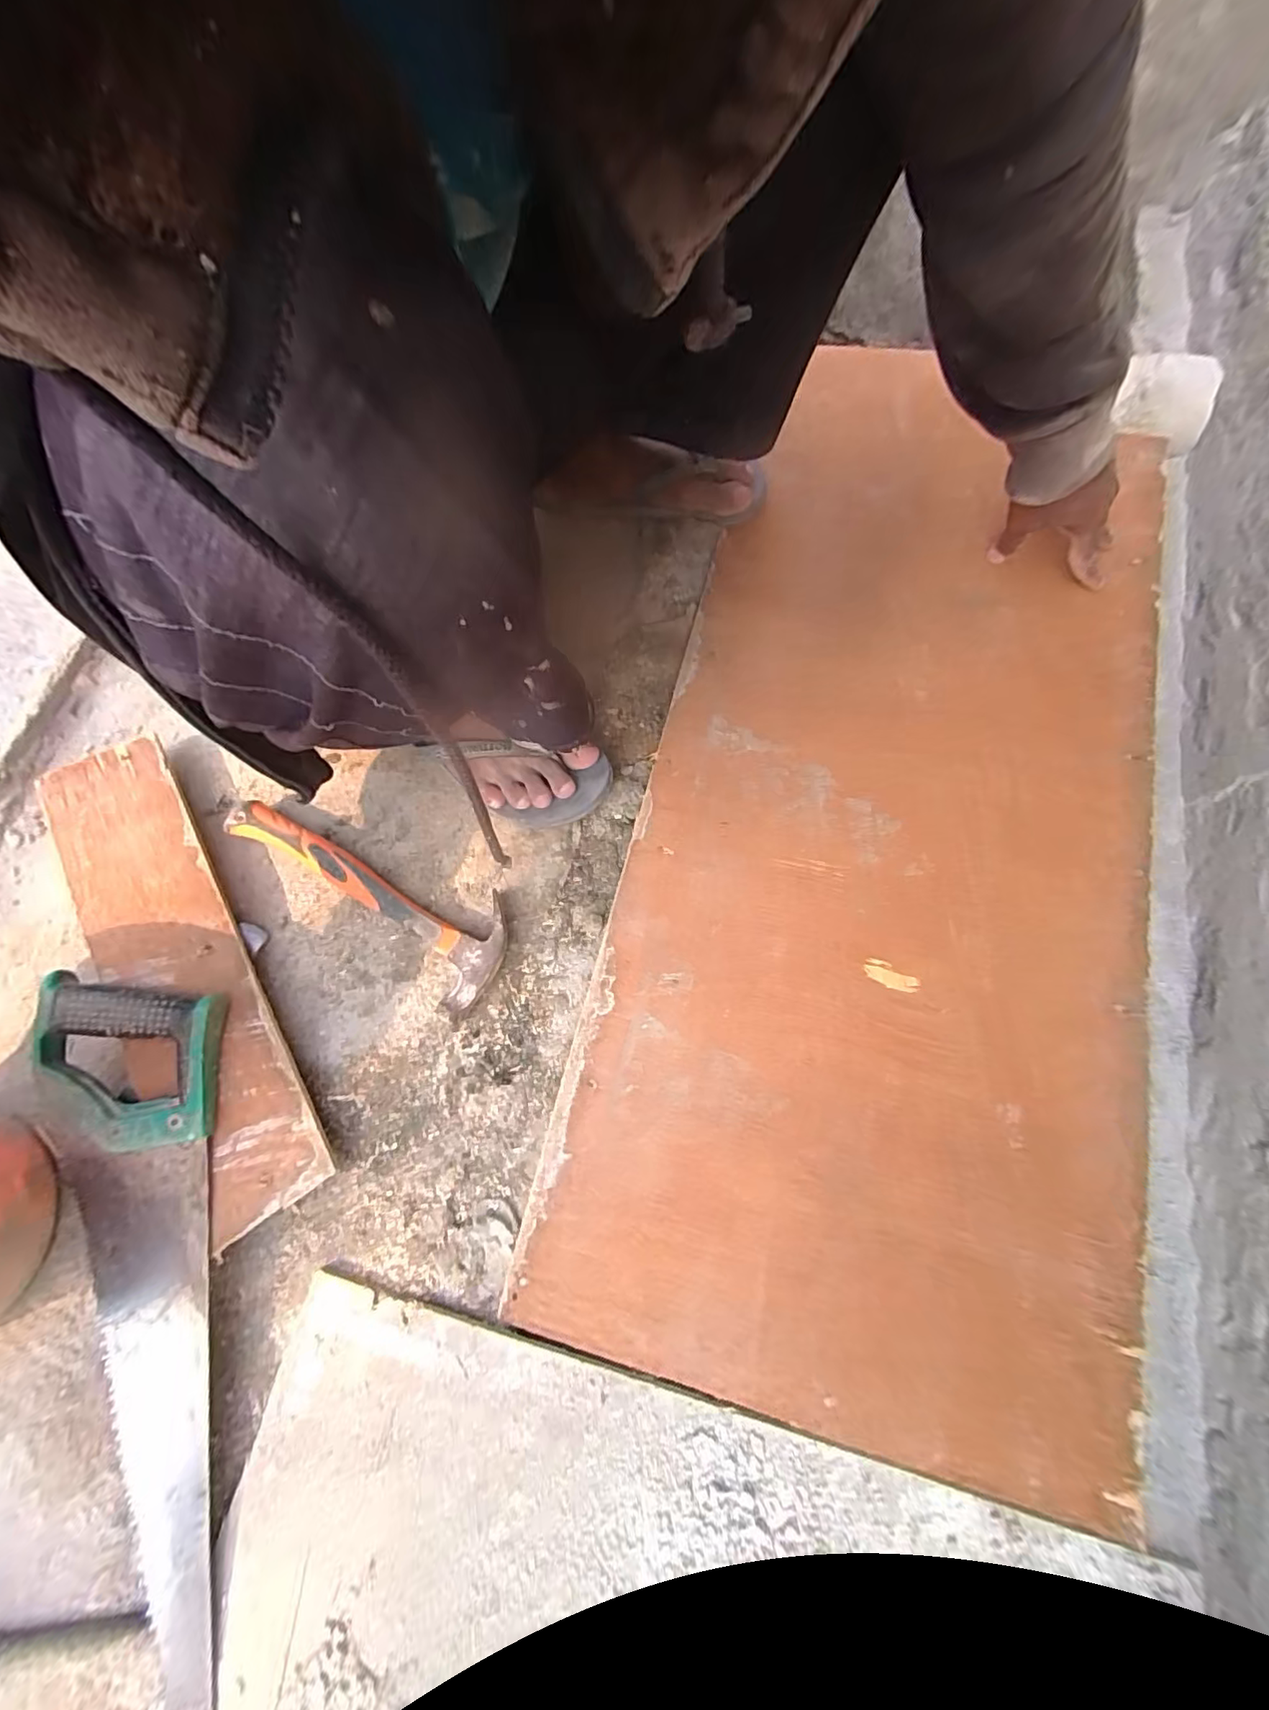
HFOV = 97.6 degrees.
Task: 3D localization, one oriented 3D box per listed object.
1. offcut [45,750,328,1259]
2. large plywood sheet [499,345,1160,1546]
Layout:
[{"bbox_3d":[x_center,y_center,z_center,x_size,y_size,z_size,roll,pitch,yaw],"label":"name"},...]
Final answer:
[{"bbox_3d":[-0.355,0.086,0.429,0.096,0.010,0.395,-28,77,-15],"label":"offcut"},{"bbox_3d":[0.217,-0.049,0.473,0.403,0.021,0.874,13,74,8],"label":"large plywood sheet"}]

